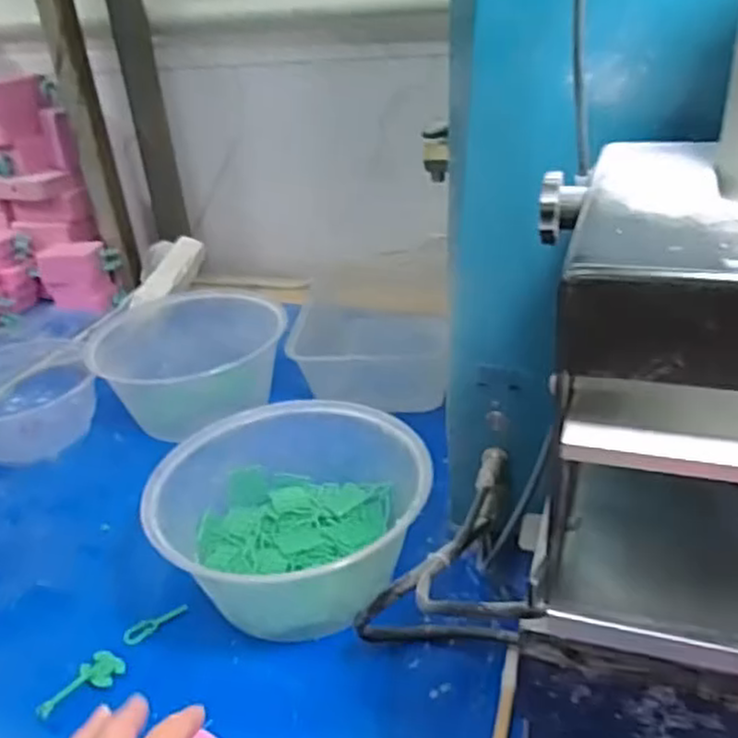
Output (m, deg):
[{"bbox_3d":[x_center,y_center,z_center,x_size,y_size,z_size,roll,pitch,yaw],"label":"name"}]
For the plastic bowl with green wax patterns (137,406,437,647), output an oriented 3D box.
[{"bbox_3d":[-0.046,0.092,0.466,0.167,0.075,0.146,-6,29,-2],"label":"plastic bowl with green wax patterns"}]

